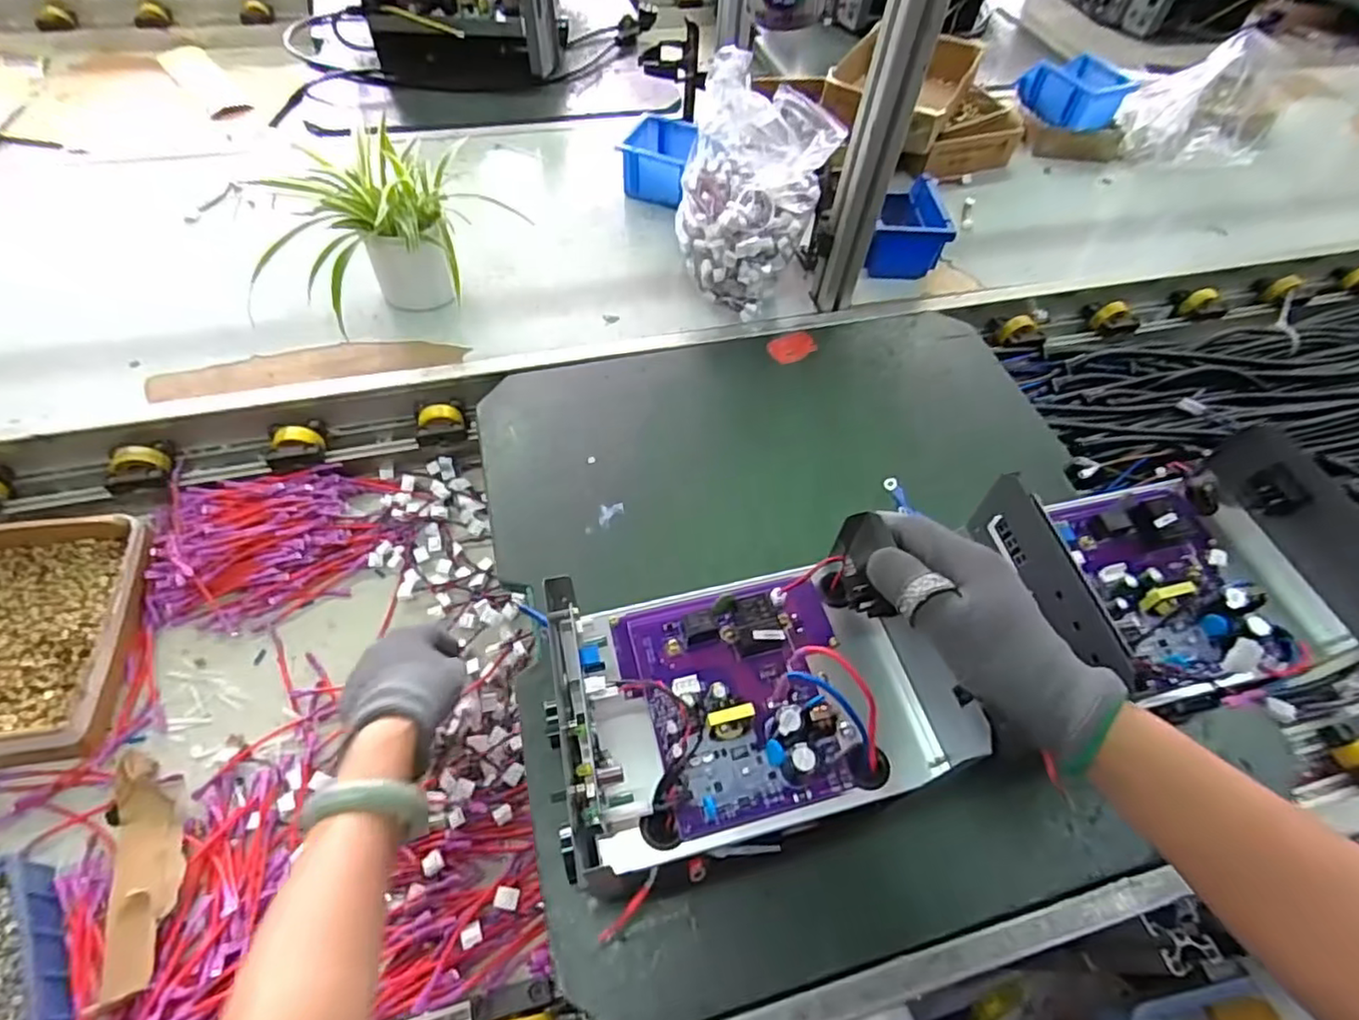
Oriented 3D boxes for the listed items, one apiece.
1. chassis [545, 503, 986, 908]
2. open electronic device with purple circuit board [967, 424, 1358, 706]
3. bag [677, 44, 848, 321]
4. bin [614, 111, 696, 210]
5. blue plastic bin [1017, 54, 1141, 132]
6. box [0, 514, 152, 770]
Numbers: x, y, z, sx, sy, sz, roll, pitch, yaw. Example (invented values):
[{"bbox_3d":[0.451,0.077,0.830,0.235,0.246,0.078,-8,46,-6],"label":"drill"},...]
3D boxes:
[{"bbox_3d":[0.034,0.106,0.379,0.208,0.073,0.150,-10,57,-11],"label":"chassis"},{"bbox_3d":[0.320,0.035,0.426,0.206,0.068,0.149,-10,57,-11],"label":"open electronic device with purple circuit board"},{"bbox_3d":[0.083,-0.356,0.759,0.159,0.206,0.163,10,56,3],"label":"bag"},{"bbox_3d":[-0.034,-0.484,0.909,0.078,0.073,0.109,12,56,4],"label":"bin"},{"bbox_3d":[0.647,-0.683,1.071,0.129,0.056,0.138,-12,58,-12],"label":"blue plastic bin"},{"bbox_3d":[-0.600,0.112,0.590,0.206,0.046,0.228,-6,56,-8],"label":"box"}]

